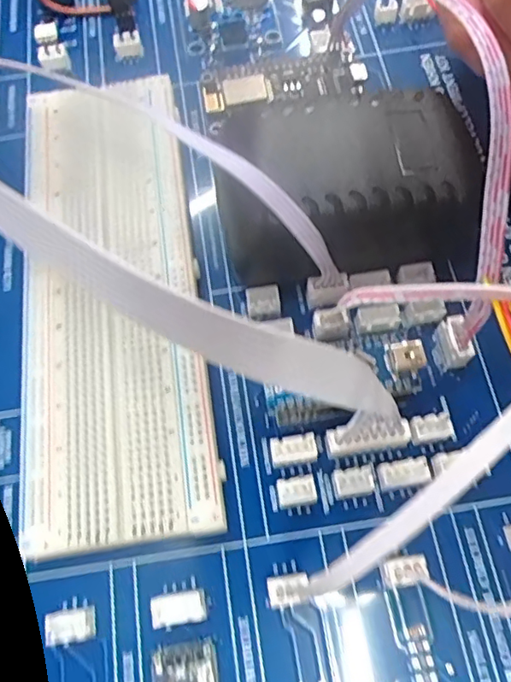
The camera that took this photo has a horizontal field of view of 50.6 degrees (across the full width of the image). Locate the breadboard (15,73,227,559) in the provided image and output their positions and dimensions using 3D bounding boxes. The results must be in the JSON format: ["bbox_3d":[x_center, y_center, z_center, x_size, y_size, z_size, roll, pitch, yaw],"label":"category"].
[{"bbox_3d":[-0.048,-0.019,0.176,0.055,0.010,0.161,-10,68,0],"label":"breadboard"}]

